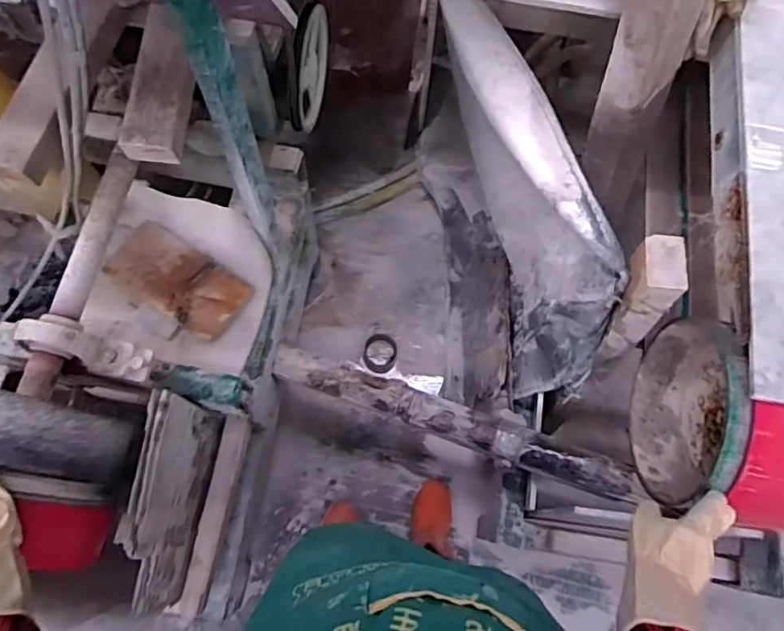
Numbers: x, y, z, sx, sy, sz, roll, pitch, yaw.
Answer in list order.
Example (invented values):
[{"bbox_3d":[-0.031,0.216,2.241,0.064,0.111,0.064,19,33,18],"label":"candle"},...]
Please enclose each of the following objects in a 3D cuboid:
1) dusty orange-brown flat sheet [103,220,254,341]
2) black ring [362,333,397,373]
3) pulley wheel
[{"bbox_3d":[-0.376,-0.064,0.998,0.244,0.026,0.126,33,74,9],"label":"dusty orange-brown flat sheet"},{"bbox_3d":[-0.030,0.093,1.389,0.080,0.020,0.101,6,72,0],"label":"black ring"},{"bbox_3d":[-0.147,-0.437,1.012,0.022,0.216,0.199,11,72,2],"label":"pulley wheel"}]

